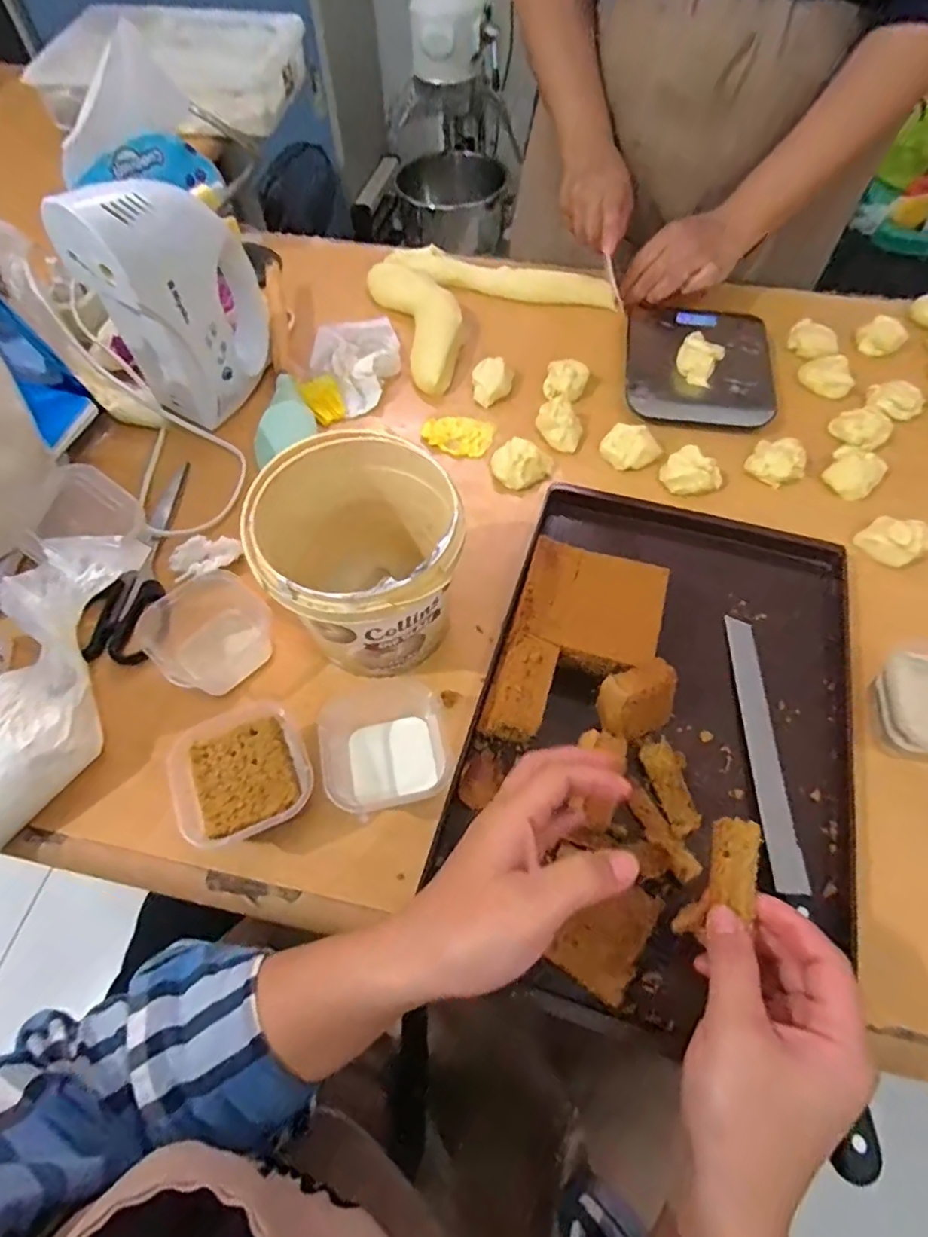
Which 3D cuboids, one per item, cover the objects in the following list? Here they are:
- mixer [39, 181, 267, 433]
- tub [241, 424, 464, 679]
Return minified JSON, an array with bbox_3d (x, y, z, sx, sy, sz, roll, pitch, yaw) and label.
[{"bbox_3d":[-0.233,-0.271,0.503,0.143,0.181,0.071,-39,65,-19],"label":"mixer"},{"bbox_3d":[-0.067,-0.033,0.403,0.123,0.126,0.130,-1,59,1],"label":"tub"}]

